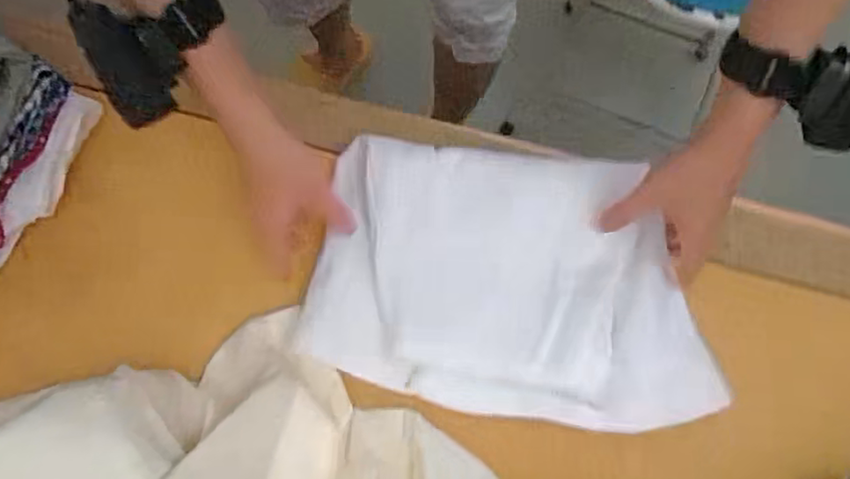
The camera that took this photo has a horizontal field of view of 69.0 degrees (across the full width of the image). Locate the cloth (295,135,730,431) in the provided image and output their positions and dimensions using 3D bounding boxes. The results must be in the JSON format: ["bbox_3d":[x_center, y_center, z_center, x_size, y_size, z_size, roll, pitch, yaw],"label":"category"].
[{"bbox_3d":[0.072,0.031,0.520,0.326,0.041,0.216,7,76,3],"label":"cloth"}]

